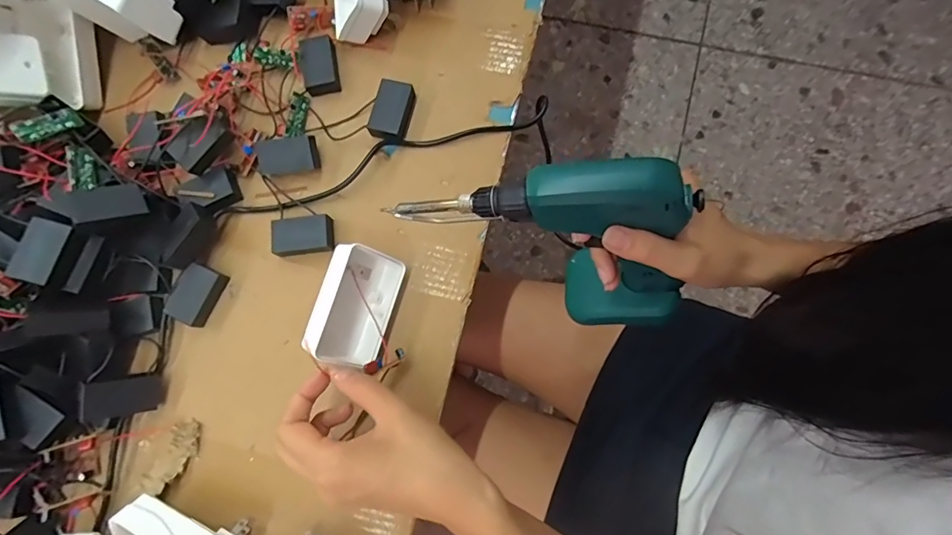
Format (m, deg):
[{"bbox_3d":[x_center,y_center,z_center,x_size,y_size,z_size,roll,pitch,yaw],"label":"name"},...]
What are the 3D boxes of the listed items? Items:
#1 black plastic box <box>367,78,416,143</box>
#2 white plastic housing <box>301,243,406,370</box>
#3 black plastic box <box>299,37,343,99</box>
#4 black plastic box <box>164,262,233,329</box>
[{"bbox_3d":[-0.074,-0.138,0.425,0.031,0.016,0.052,15,80,2],"label":"black plastic box"},{"bbox_3d":[-0.095,0.030,0.373,0.038,0.060,0.092,9,73,38],"label":"white plastic housing"},{"bbox_3d":[-0.142,-0.186,0.436,0.030,0.015,0.052,-13,80,-3],"label":"black plastic box"},{"bbox_3d":[-0.235,0.023,0.404,0.031,0.017,0.048,26,80,4],"label":"black plastic box"}]

